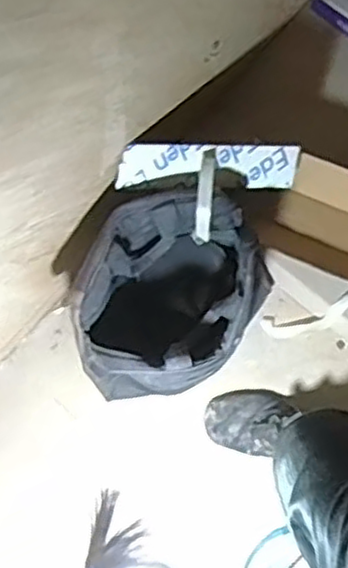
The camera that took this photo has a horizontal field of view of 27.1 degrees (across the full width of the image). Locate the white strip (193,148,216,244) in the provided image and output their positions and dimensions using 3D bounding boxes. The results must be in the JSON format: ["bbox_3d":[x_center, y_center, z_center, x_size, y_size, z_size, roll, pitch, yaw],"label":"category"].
[{"bbox_3d":[0.049,-0.140,1.141,0.023,0.052,0.148,5,95,2],"label":"white strip"}]

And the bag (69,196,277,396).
[{"bbox_3d":[0.002,0.032,1.195,0.263,0.233,0.316,19,75,6],"label":"bag"}]

